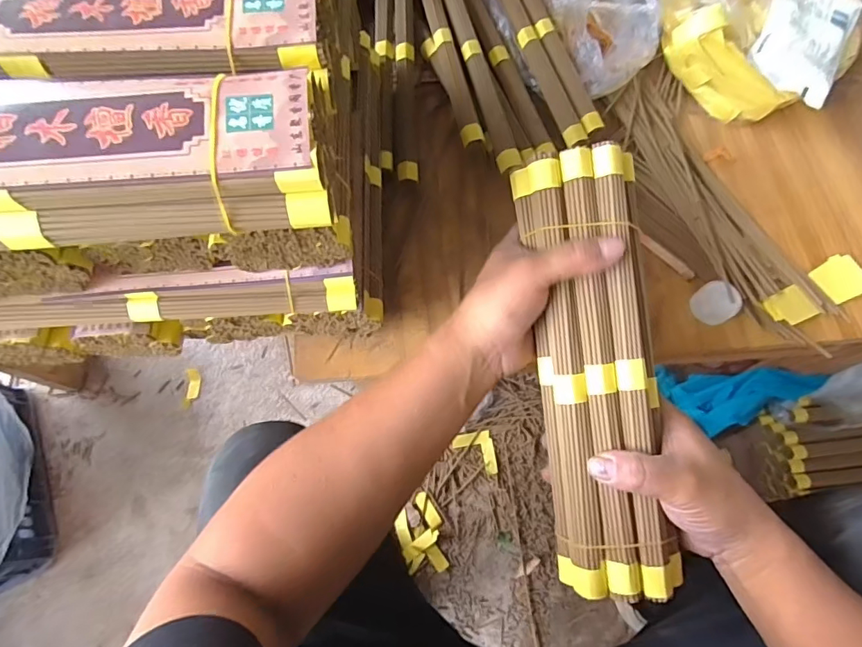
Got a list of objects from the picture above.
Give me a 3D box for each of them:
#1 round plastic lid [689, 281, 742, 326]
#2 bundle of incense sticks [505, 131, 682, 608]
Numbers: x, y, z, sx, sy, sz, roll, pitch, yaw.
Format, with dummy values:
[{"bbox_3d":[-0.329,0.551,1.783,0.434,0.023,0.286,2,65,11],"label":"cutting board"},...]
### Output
[{"bbox_3d":[0.271,-0.019,0.453,0.040,0.008,0.038,-46,70,29],"label":"round plastic lid"},{"bbox_3d":[0.120,0.033,0.344,0.081,0.035,0.307,-5,88,-2],"label":"bundle of incense sticks"}]

